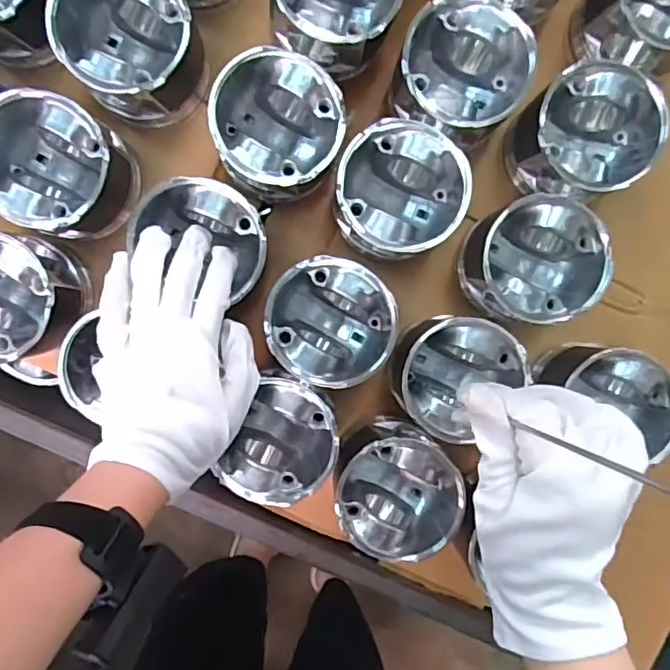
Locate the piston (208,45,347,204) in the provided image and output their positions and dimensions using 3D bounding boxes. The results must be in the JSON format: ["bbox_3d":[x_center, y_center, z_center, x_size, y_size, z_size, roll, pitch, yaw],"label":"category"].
[{"bbox_3d":[-0.039,-0.152,0.429,0.094,0.088,0.096,0,93,2],"label":"piston"}]

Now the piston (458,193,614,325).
[{"bbox_3d":[0.150,-0.056,0.443,0.095,0.072,0.093,0,92,-3],"label":"piston"}]

